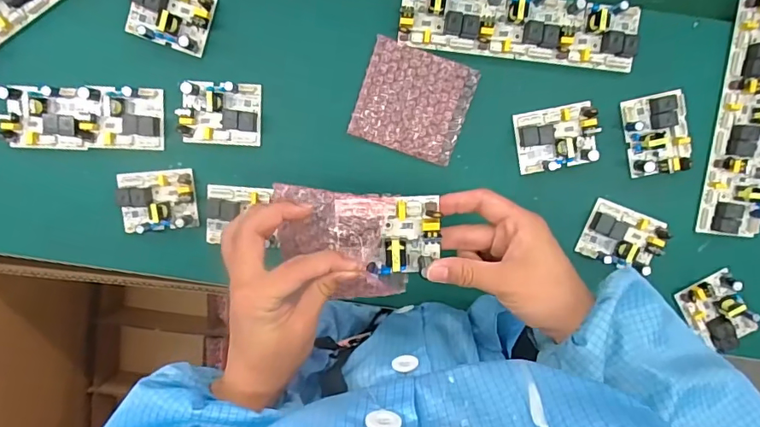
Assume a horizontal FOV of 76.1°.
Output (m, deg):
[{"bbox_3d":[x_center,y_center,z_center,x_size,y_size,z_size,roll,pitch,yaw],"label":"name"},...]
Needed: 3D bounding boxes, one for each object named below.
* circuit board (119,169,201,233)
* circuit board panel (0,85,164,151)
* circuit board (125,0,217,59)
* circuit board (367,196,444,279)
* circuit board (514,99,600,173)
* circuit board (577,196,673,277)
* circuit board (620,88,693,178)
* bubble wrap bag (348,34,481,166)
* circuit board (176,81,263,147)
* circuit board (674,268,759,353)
[{"bbox_3d":[-0.237,-0.013,0.514,0.078,0.027,0.063,-4,100,1],"label":"circuit board"},{"bbox_3d":[-0.309,-0.098,0.500,0.161,0.016,0.062,1,100,0],"label":"circuit board panel"},{"bbox_3d":[-0.212,-0.201,0.488,0.079,0.022,0.063,19,99,-3],"label":"circuit board"},{"bbox_3d":[0.022,0.018,0.373,0.049,0.026,0.063,6,100,-1],"label":"circuit board"},{"bbox_3d":[0.186,-0.078,0.507,0.081,0.022,0.063,-11,100,2],"label":"circuit board"},{"bbox_3d":[0.264,0.027,0.521,0.080,0.027,0.061,19,99,-3],"label":"circuit board"},{"bbox_3d":[0.290,-0.082,0.505,0.060,0.028,0.081,-13,100,2],"label":"circuit board"},{"bbox_3d":[0.035,-0.116,0.506,0.110,0.006,0.102,19,99,-3],"label":"bubble wrap bag"},{"bbox_3d":[-0.166,-0.103,0.502,0.080,0.022,0.062,3,100,-1],"label":"circuit board"},{"bbox_3d":[0.374,0.110,0.532,0.060,0.023,0.082,-34,98,6],"label":"circuit board"}]

